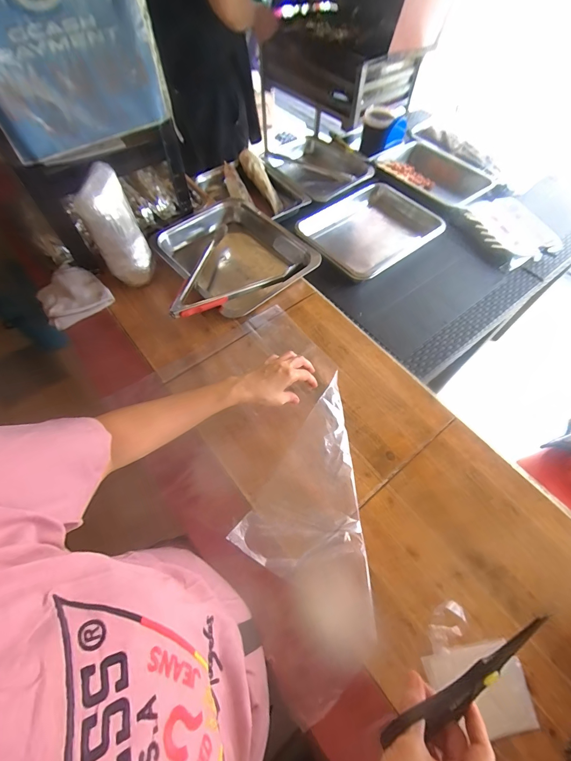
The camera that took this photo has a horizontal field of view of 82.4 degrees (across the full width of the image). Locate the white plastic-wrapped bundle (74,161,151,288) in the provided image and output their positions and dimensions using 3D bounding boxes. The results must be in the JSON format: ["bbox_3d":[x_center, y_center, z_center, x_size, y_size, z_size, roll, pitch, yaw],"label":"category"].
[{"bbox_3d":[-0.344,-0.294,0.675,0.095,0.230,0.079,-26,65,-14],"label":"white plastic-wrapped bundle"}]

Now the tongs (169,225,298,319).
[{"bbox_3d":[-0.155,-0.248,0.732,0.295,0.084,0.238,-35,68,-18],"label":"tongs"}]

